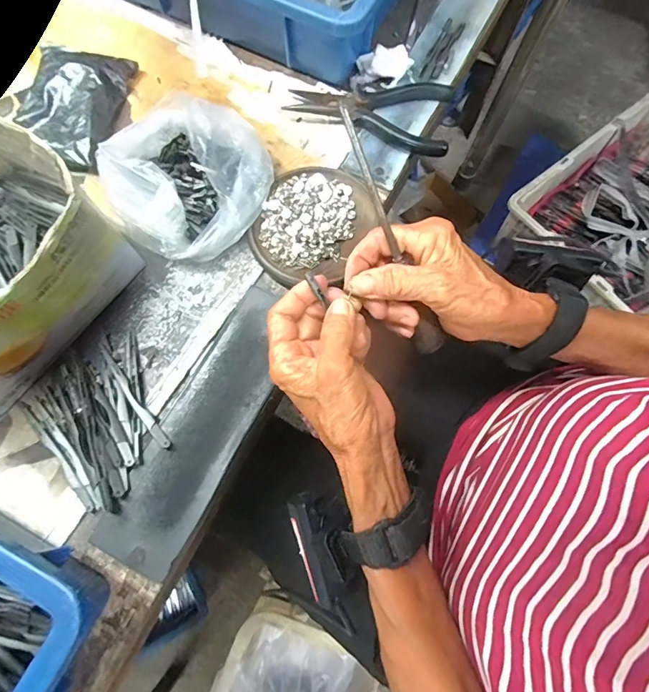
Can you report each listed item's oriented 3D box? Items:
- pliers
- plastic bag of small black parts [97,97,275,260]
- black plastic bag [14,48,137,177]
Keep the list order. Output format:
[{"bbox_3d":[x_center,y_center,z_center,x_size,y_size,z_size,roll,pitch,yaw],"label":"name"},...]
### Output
[{"bbox_3d":[0.048,-0.228,0.390,0.153,0.019,0.079,22,74,6],"label":"pliers"},{"bbox_3d":[-0.106,-0.135,0.341,0.111,0.054,0.129,37,76,10],"label":"plastic bag of small black parts"},{"bbox_3d":[-0.239,-0.225,0.386,0.088,0.026,0.129,8,73,2],"label":"black plastic bag"}]

